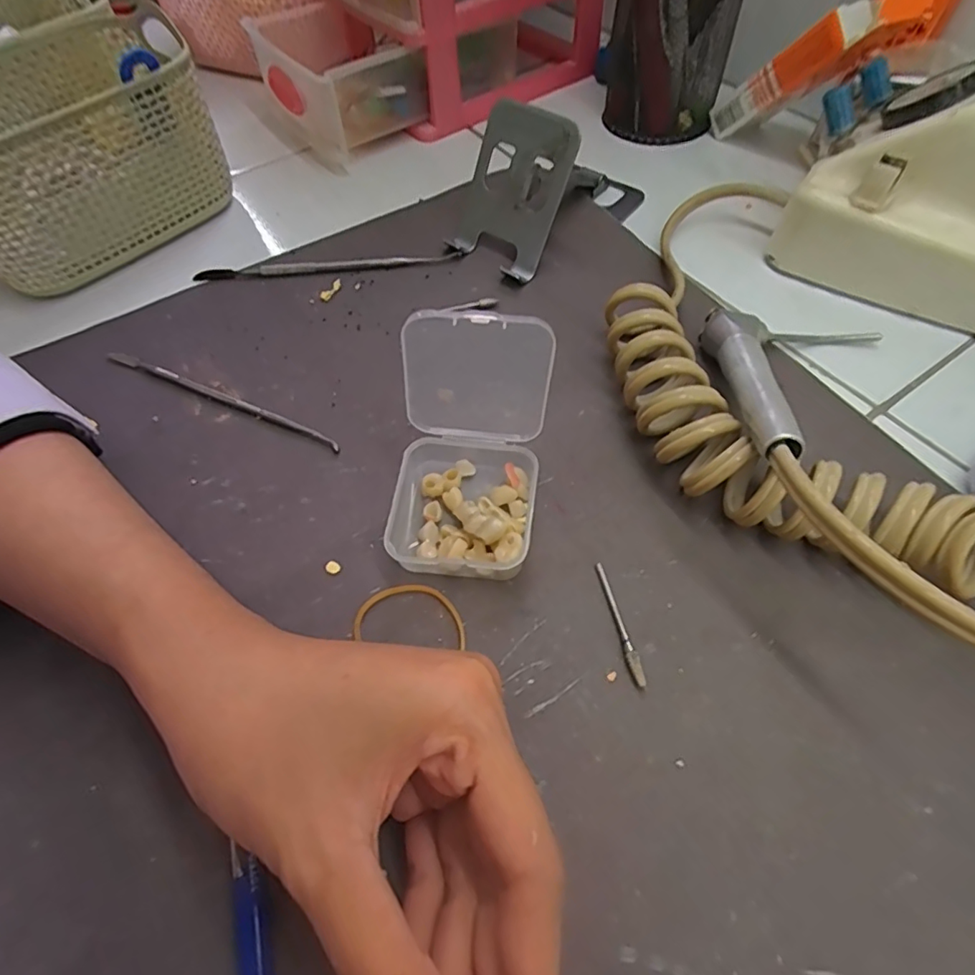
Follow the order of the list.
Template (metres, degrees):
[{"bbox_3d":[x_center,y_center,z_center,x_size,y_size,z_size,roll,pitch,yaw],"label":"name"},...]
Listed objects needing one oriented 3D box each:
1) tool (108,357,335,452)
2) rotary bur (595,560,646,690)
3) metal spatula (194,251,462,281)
[{"bbox_3d":[-0.134,-0.045,0.268,0.146,0.006,0.006,21,63,16],"label":"tool"},{"bbox_3d":[0.049,0.051,0.202,0.004,0.004,0.047,-13,59,-4],"label":"rotary bur"},{"bbox_3d":[-0.093,-0.131,0.317,0.152,0.007,0.010,-4,59,1],"label":"metal spatula"}]

